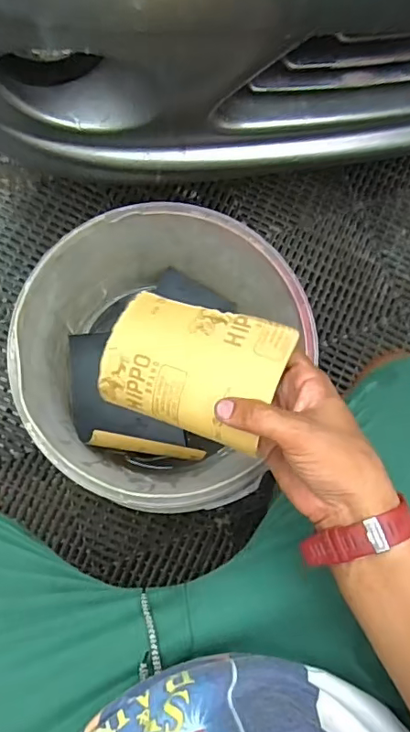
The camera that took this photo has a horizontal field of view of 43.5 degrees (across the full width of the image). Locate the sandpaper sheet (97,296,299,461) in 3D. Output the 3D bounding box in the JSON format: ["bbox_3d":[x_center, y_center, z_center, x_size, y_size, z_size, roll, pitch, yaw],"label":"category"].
[{"bbox_3d":[-0.011,-0.002,0.403,0.142,0.015,0.098,19,82,21],"label":"sandpaper sheet"}]

